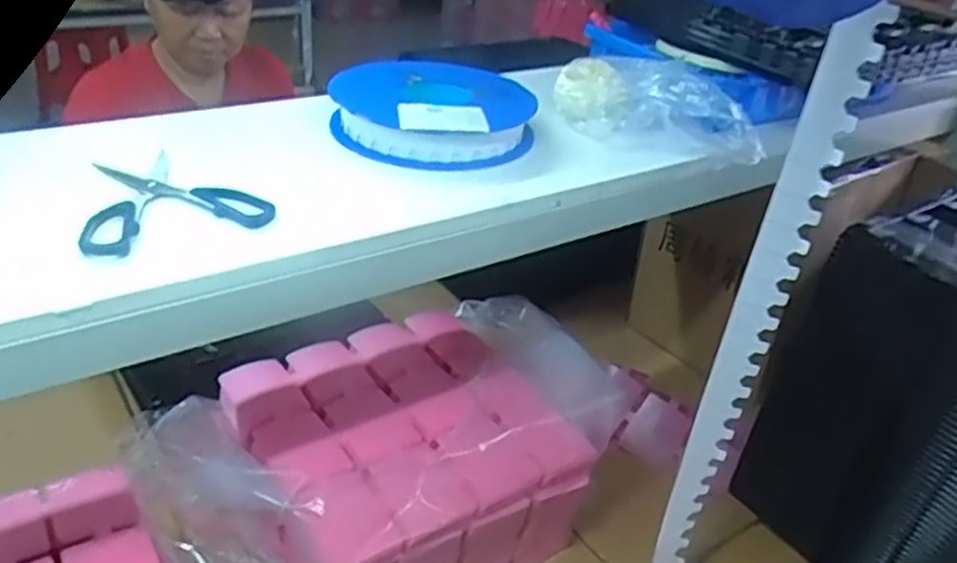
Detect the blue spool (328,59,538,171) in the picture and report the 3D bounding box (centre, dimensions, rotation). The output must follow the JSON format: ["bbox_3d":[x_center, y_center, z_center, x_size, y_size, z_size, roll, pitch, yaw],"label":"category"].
[{"bbox_3d":[-0.044,-0.167,0.751,0.175,0.053,0.171,4,32,-3],"label":"blue spool"}]

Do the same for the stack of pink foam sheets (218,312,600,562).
[{"bbox_3d":[-0.082,0.189,0.855,0.346,0.152,0.288,-13,37,-28],"label":"stack of pink foam sheets"}]

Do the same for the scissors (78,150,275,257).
[{"bbox_3d":[-0.244,-0.070,0.593,0.134,0.015,0.147,-13,37,-28],"label":"scissors"}]

